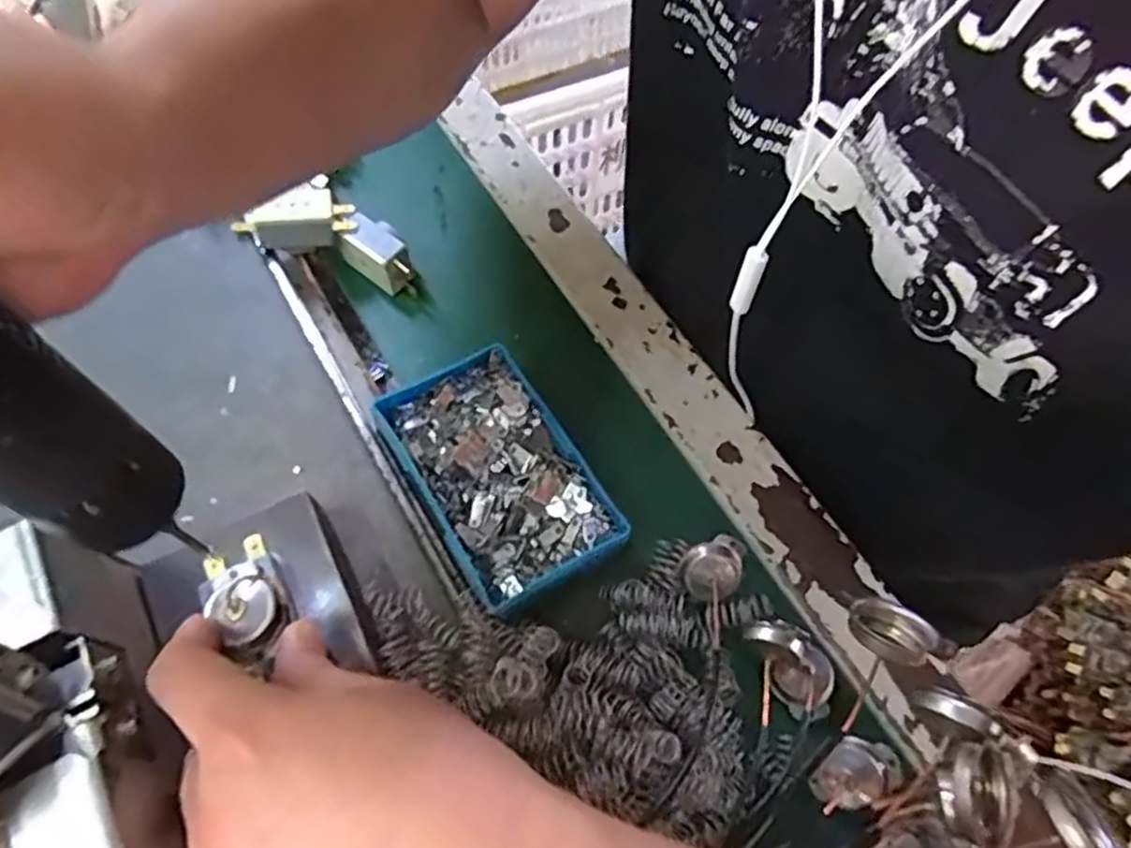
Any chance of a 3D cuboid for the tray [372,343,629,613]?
[{"bbox_3d":[-0.030,0.023,0.338,0.069,0.024,0.114,-29,67,-14],"label":"tray"}]

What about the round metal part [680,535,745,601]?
[{"bbox_3d":[0.064,0.062,0.322,0.024,0.018,0.027,34,68,15],"label":"round metal part"}]

